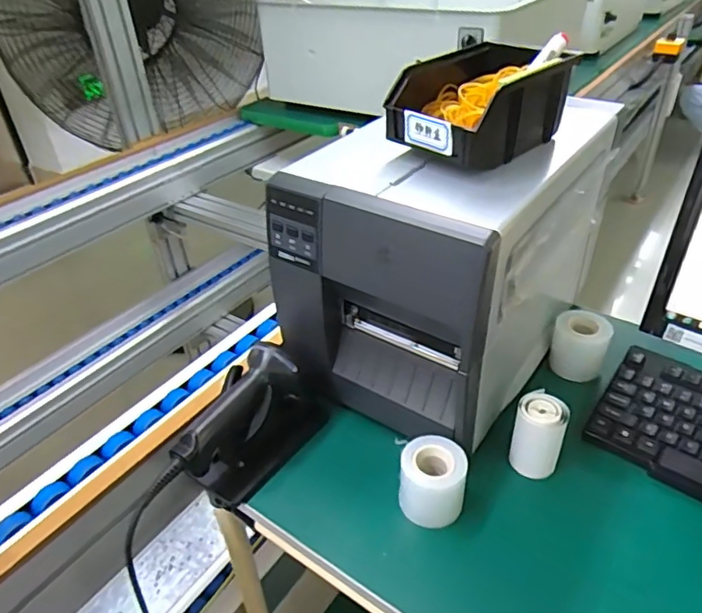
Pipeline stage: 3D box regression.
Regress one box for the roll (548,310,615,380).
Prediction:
[{"bbox_3d":[0.279,0.047,0.678,0.062,0.069,0.056,13,39,20],"label":"roll"}]

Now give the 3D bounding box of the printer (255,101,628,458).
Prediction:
[{"bbox_3d":[0.116,-0.067,0.647,0.247,0.267,0.375,20,42,28],"label":"printer"}]

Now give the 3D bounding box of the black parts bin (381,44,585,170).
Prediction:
[{"bbox_3d":[0.129,-0.196,0.537,0.180,0.074,0.108,-30,44,-32],"label":"black parts bin"}]

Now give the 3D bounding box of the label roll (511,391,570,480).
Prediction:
[{"bbox_3d":[0.188,0.130,0.555,0.047,0.080,0.046,-2,37,1],"label":"label roll"}]

